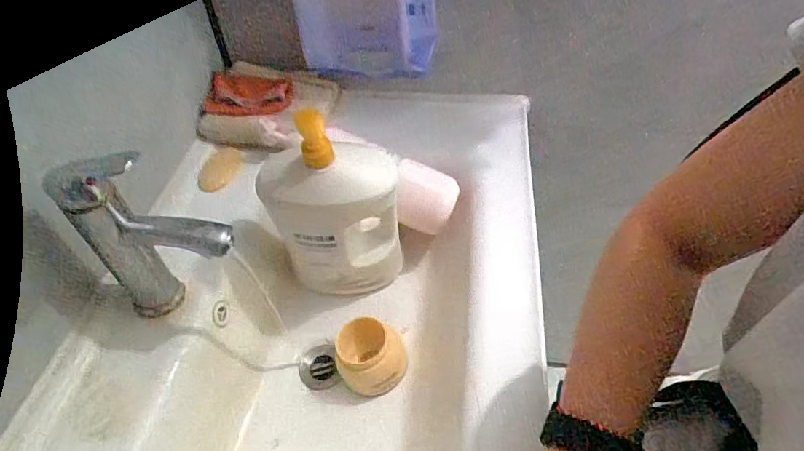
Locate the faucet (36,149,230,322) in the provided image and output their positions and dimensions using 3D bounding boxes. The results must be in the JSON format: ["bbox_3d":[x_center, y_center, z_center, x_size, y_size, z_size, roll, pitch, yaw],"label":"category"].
[{"bbox_3d":[-0.219,0.026,0.438,0.126,0.196,0.060,15,51,14],"label":"faucet"}]

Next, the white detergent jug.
[{"bbox_3d":[-0.077,-0.018,0.551,0.147,0.267,0.090,-4,49,-2],"label":"white detergent jug"}]

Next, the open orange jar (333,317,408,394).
[{"bbox_3d":[-0.036,0.156,0.558,0.076,0.059,0.073,-1,49,1],"label":"open orange jar"}]

